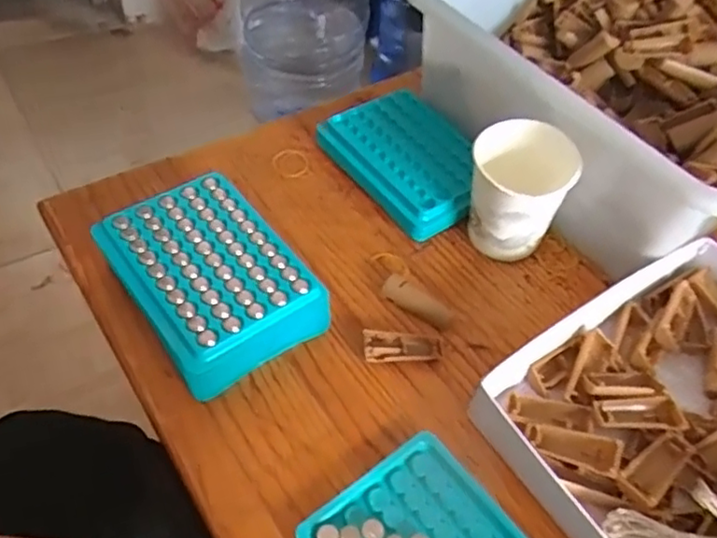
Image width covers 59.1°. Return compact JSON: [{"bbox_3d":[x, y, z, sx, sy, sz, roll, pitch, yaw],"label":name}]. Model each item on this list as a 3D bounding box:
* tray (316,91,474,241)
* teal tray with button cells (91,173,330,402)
[{"bbox_3d":[0.039,-0.086,0.488,0.089,0.018,0.128,-32,64,-20],"label":"tray"},{"bbox_3d":[-0.092,0.006,0.397,0.096,0.041,0.126,-29,61,-25],"label":"teal tray with button cells"}]

